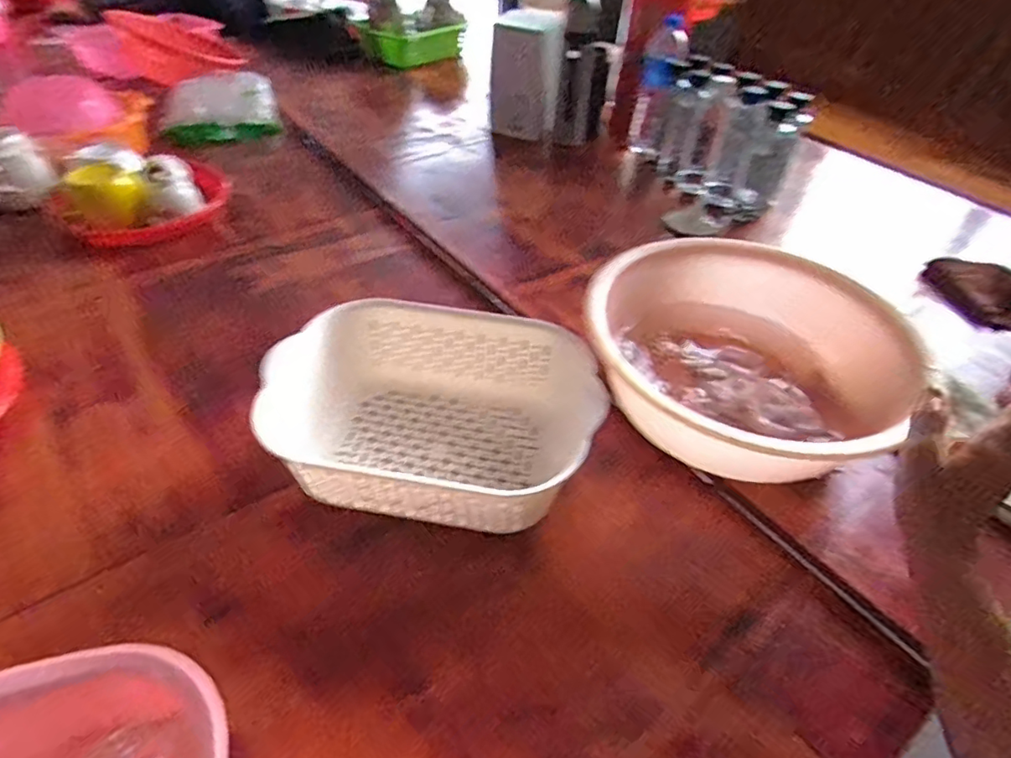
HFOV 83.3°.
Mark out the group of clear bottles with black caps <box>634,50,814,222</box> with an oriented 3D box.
[{"bbox_3d":[0.346,-0.412,0.981,0.112,0.201,0.304,-20,49,-23],"label":"group of clear bottles with black caps"}]

